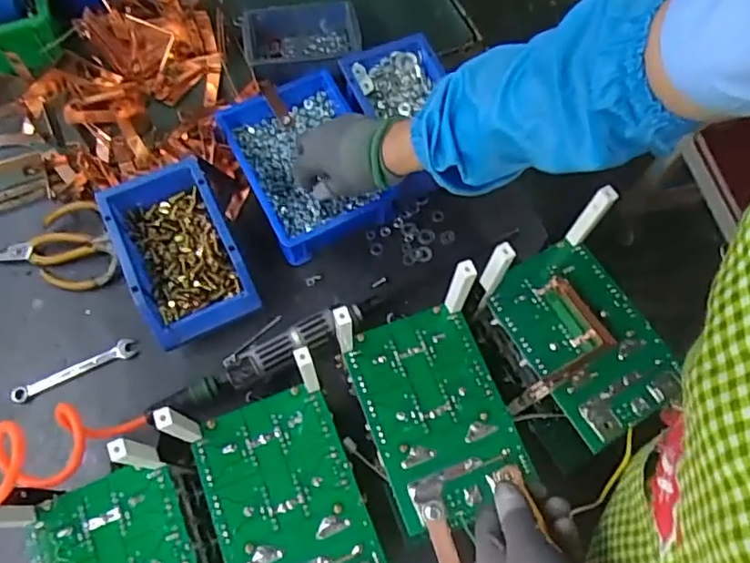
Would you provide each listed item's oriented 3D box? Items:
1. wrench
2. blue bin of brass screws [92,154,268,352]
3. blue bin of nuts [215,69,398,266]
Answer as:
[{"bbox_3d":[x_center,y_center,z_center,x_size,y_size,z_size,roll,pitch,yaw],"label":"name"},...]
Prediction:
[{"bbox_3d":[-0.319,0.095,0.610,0.129,0.011,0.019,-25,71,-11],"label":"wrench"},{"bbox_3d":[-0.208,-0.032,0.616,0.112,0.059,0.180,-25,71,-11],"label":"blue bin of brass screws"},{"bbox_3d":[-0.075,-0.134,0.666,0.144,0.064,0.195,-26,71,-11],"label":"blue bin of nuts"}]

